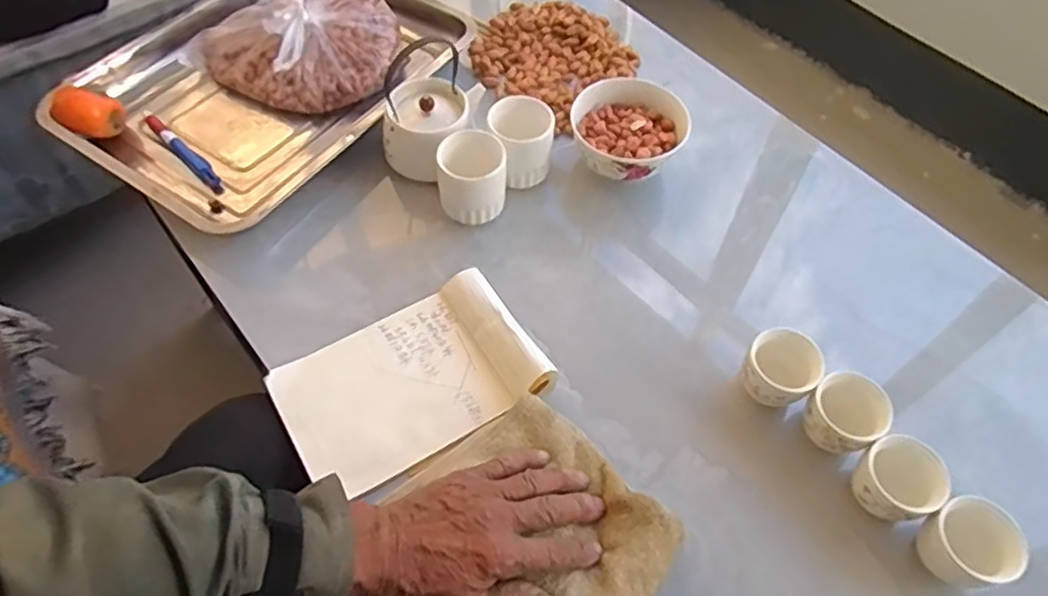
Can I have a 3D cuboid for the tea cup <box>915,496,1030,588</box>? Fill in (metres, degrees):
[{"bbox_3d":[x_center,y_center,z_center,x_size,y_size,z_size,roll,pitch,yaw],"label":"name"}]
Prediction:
[{"bbox_3d":[0.311,0.175,0.479,0.053,0.055,0.058,-29,64,-20],"label":"tea cup"}]

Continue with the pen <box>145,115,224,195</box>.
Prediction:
[{"bbox_3d":[-0.339,-0.145,0.678,0.121,0.014,0.016,40,64,20],"label":"pen"}]

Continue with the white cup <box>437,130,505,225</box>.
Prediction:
[{"bbox_3d":[-0.048,-0.116,0.636,0.060,0.060,0.067,2,58,-2],"label":"white cup"}]

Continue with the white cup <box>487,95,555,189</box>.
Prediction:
[{"bbox_3d":[-0.003,-0.150,0.656,0.061,0.060,0.069,-1,58,-4],"label":"white cup"}]

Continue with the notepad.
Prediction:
[{"bbox_3d":[-0.094,0.063,0.548,0.196,0.034,0.129,-26,63,-18],"label":"notepad"}]

